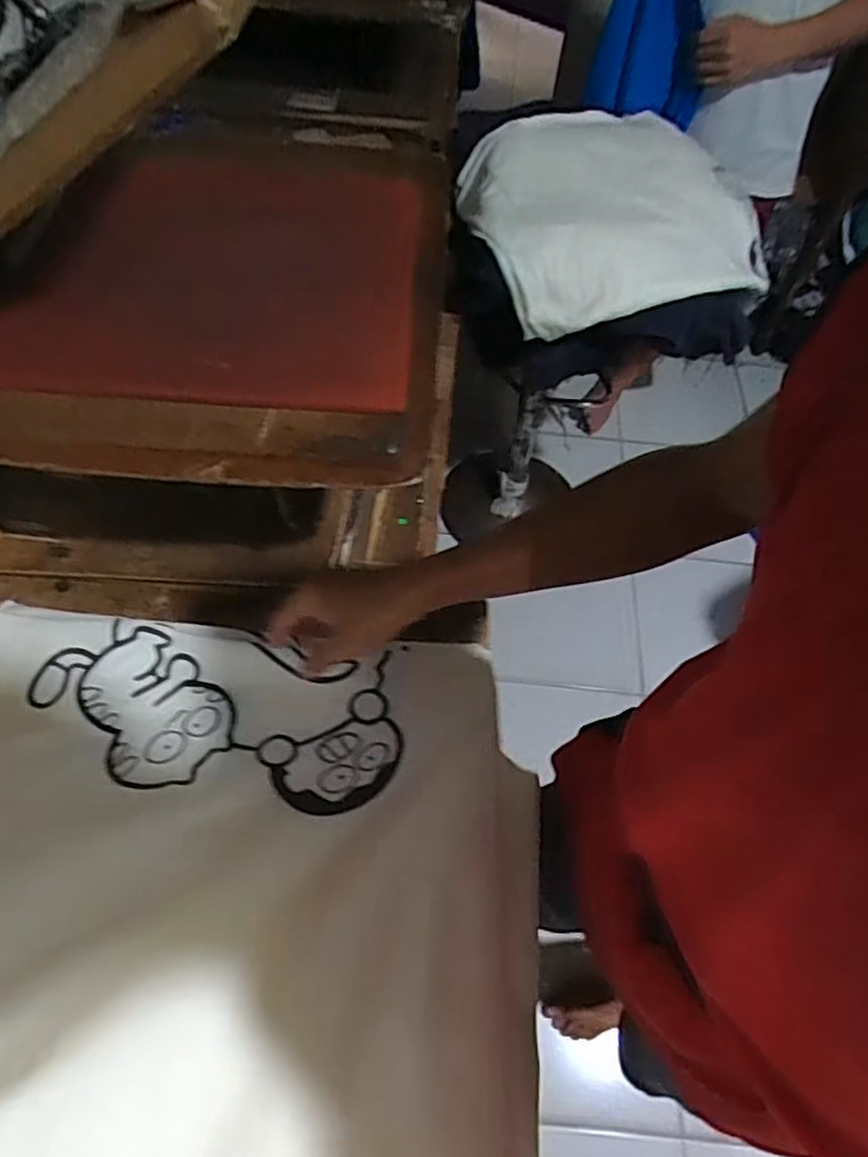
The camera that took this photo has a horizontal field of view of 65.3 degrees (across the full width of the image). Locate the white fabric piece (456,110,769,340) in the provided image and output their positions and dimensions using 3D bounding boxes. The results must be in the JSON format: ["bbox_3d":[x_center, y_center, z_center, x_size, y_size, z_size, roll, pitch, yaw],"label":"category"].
[{"bbox_3d":[0.266,-0.532,0.989,0.419,0.114,0.335,-19,61,-16],"label":"white fabric piece"}]

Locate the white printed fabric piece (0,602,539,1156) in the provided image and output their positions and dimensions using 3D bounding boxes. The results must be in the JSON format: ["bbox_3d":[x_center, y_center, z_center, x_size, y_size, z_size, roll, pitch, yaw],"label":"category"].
[{"bbox_3d":[-0.171,0.272,0.461,0.487,0.113,0.550,5,57,-2],"label":"white printed fabric piece"}]

